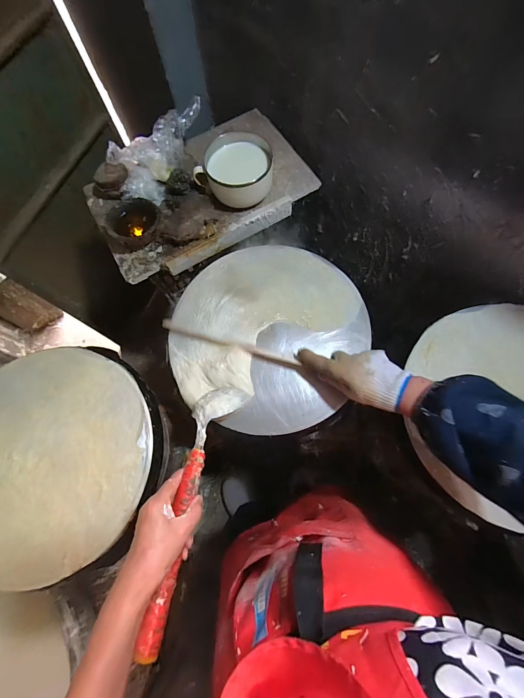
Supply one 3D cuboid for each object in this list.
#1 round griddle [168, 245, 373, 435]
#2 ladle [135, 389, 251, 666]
[{"bbox_3d":[0.002,-0.043,0.601,0.371,0.048,0.375,0,73,1],"label":"round griddle"},{"bbox_3d":[-0.095,0.203,0.422,0.076,0.040,0.341,10,59,4],"label":"ladle"}]

